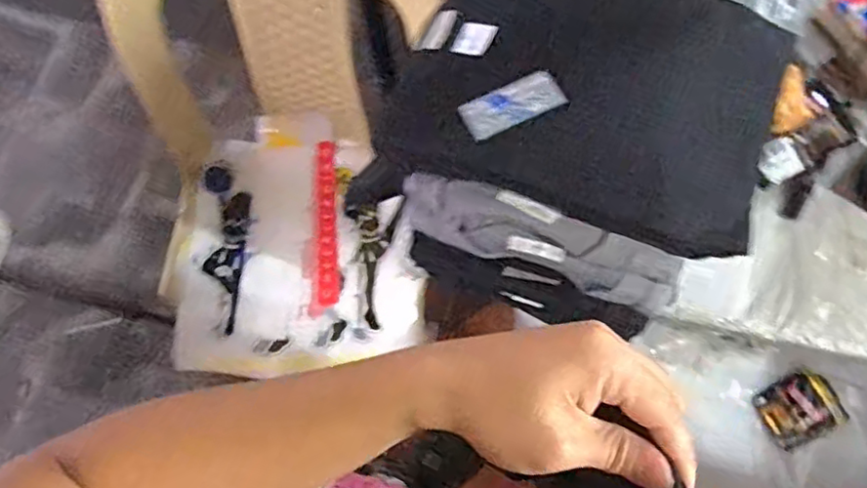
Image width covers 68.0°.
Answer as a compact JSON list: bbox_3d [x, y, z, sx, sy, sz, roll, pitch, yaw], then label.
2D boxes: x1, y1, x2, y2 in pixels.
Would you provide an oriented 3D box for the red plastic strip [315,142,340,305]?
[{"bbox_3d":[-0.163,-0.041,0.987,0.035,0.018,0.265,-3,75,1],"label":"red plastic strip"}]

